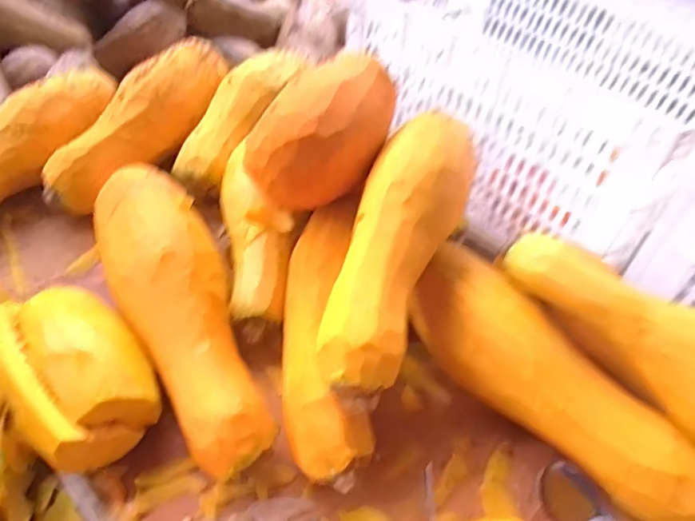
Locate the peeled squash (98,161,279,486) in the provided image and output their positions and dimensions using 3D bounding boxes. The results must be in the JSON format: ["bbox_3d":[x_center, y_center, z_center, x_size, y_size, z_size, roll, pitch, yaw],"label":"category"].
[{"bbox_3d":[-0.196,0.054,0.632,0.128,0.109,0.418,-20,53,-21],"label":"peeled squash"}]

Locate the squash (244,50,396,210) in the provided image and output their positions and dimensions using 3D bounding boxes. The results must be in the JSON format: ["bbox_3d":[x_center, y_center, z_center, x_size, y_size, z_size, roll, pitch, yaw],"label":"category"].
[{"bbox_3d":[-0.025,-0.162,0.657,0.133,0.100,0.214,26,51,17],"label":"squash"}]

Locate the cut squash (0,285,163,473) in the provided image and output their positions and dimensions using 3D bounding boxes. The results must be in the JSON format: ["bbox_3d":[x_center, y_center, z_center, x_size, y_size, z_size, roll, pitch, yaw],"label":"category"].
[{"bbox_3d":[-0.297,0.119,0.581,0.209,0.097,0.130,38,56,26],"label":"cut squash"}]

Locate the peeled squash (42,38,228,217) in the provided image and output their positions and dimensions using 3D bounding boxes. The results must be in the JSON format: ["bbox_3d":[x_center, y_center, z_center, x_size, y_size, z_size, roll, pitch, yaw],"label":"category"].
[{"bbox_3d":[-0.304,-0.222,0.830,0.104,0.099,0.369,23,51,15],"label":"peeled squash"}]

